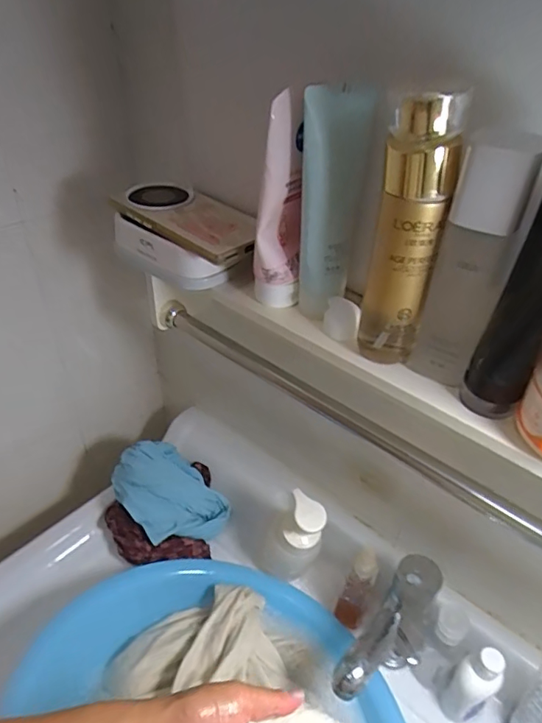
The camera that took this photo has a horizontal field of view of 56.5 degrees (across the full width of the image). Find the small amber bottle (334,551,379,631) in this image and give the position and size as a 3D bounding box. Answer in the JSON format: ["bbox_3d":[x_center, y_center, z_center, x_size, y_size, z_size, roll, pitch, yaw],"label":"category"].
[{"bbox_3d":[0.099,0.256,0.567,0.032,0.103,0.036,24,44,24],"label":"small amber bottle"}]

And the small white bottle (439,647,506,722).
[{"bbox_3d":[0.202,0.326,0.509,0.038,0.112,0.039,-23,46,-29],"label":"small white bottle"}]

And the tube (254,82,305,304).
[{"bbox_3d":[0.007,-0.114,0.386,0.043,0.161,0.041,-3,39,-7],"label":"tube"}]

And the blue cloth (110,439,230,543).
[{"bbox_3d":[-0.136,0.169,0.658,0.143,0.061,0.104,32,47,30],"label":"blue cloth"}]

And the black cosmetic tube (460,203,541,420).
[{"bbox_3d":[0.158,-0.035,0.306,0.048,0.172,0.039,-30,49,-28],"label":"black cosmetic tube"}]

